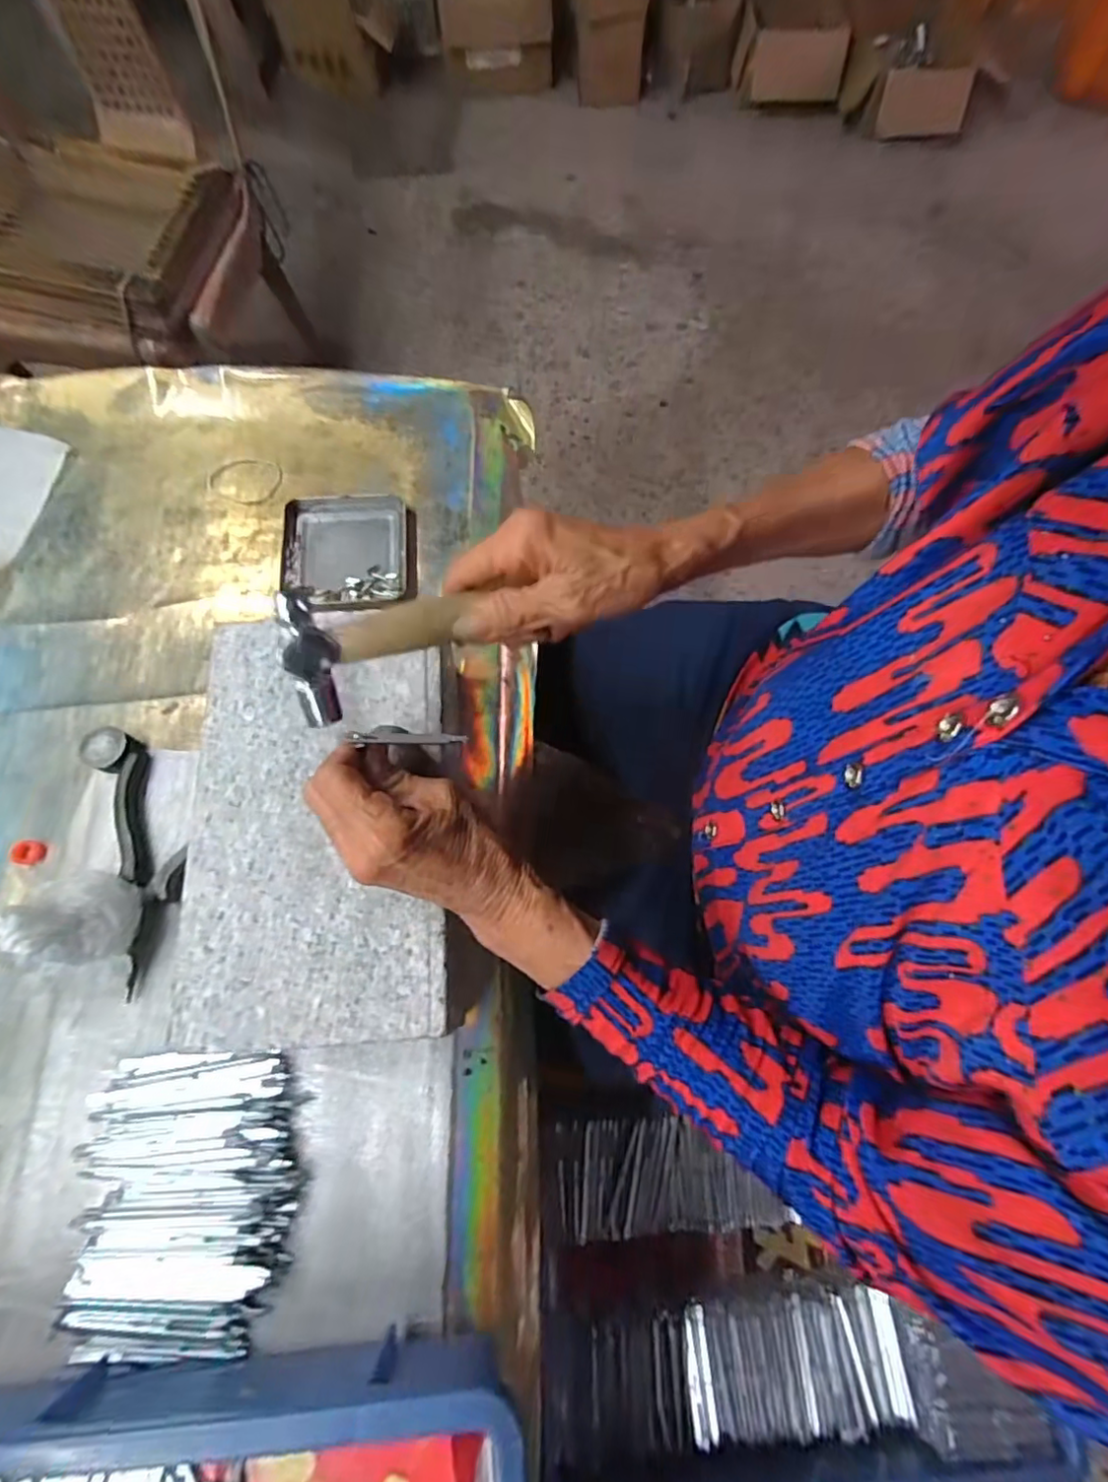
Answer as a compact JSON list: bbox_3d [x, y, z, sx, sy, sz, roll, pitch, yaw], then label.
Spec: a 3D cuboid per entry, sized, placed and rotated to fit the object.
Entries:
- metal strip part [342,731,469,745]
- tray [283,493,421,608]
[{"bbox_3d":[-0.070,-0.001,0.280,0.056,0.004,0.006,1,71,-14],"label":"metal strip part"},{"bbox_3d":[-0.164,-0.150,0.471,0.106,0.011,0.102,-5,71,-1],"label":"tray"}]

